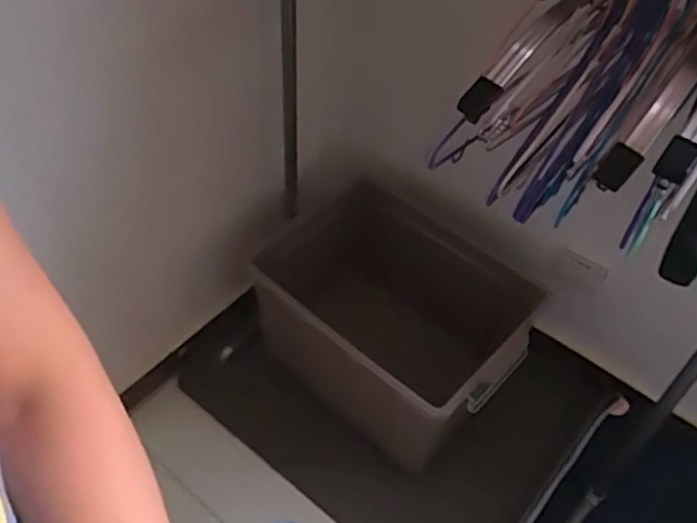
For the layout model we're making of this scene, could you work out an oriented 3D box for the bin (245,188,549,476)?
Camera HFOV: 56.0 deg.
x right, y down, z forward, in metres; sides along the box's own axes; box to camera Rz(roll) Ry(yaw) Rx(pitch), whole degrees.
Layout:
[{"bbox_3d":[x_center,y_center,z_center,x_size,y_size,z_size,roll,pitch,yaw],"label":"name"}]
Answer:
[{"bbox_3d":[0.084,0.121,1.358,0.524,0.276,0.363,36,56,25],"label":"bin"}]

